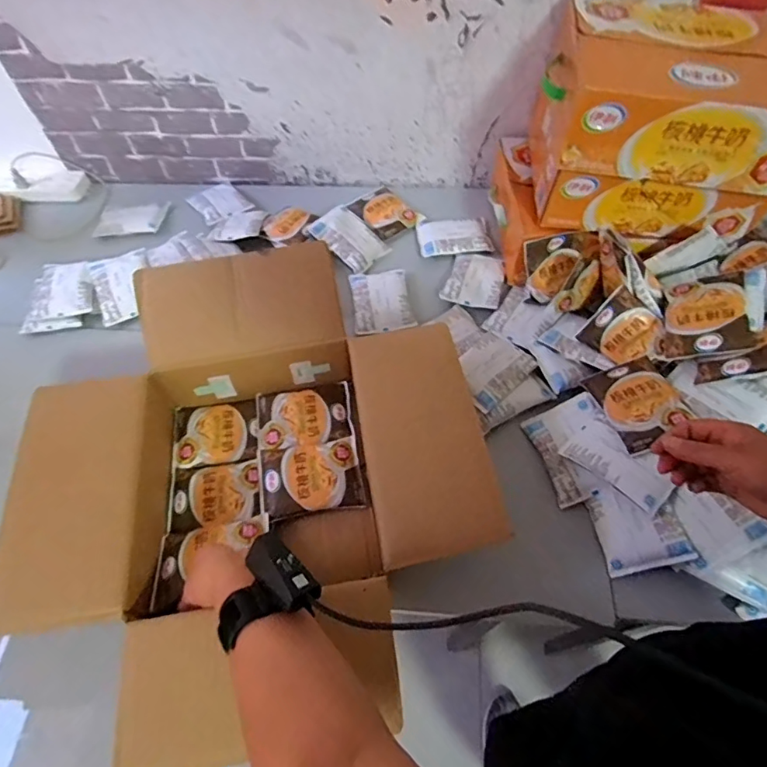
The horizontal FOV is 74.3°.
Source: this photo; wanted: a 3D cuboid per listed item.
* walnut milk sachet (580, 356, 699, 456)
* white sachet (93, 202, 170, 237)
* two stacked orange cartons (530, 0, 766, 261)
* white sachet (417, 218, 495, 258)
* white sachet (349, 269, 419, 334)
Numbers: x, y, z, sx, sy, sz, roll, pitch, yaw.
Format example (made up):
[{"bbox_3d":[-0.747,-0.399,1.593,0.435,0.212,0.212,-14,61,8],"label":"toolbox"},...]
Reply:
[{"bbox_3d":[0.333,0.021,0.660,0.090,0.017,0.127,-25,48,8],"label":"walnut milk sachet"},{"bbox_3d":[-0.496,-0.324,1.000,0.137,0.013,0.076,-5,58,-1],"label":"white sachet"},{"bbox_3d":[0.408,-0.387,0.758,0.322,0.225,0.297,4,58,4],"label":"two stacked orange cartons"},{"bbox_3d":[0.131,-0.279,0.940,0.130,0.014,0.096,-3,58,0],"label":"white sachet"},{"bbox_3d":[-0.003,-0.143,0.854,0.096,0.011,0.130,-7,58,-3],"label":"white sachet"}]

